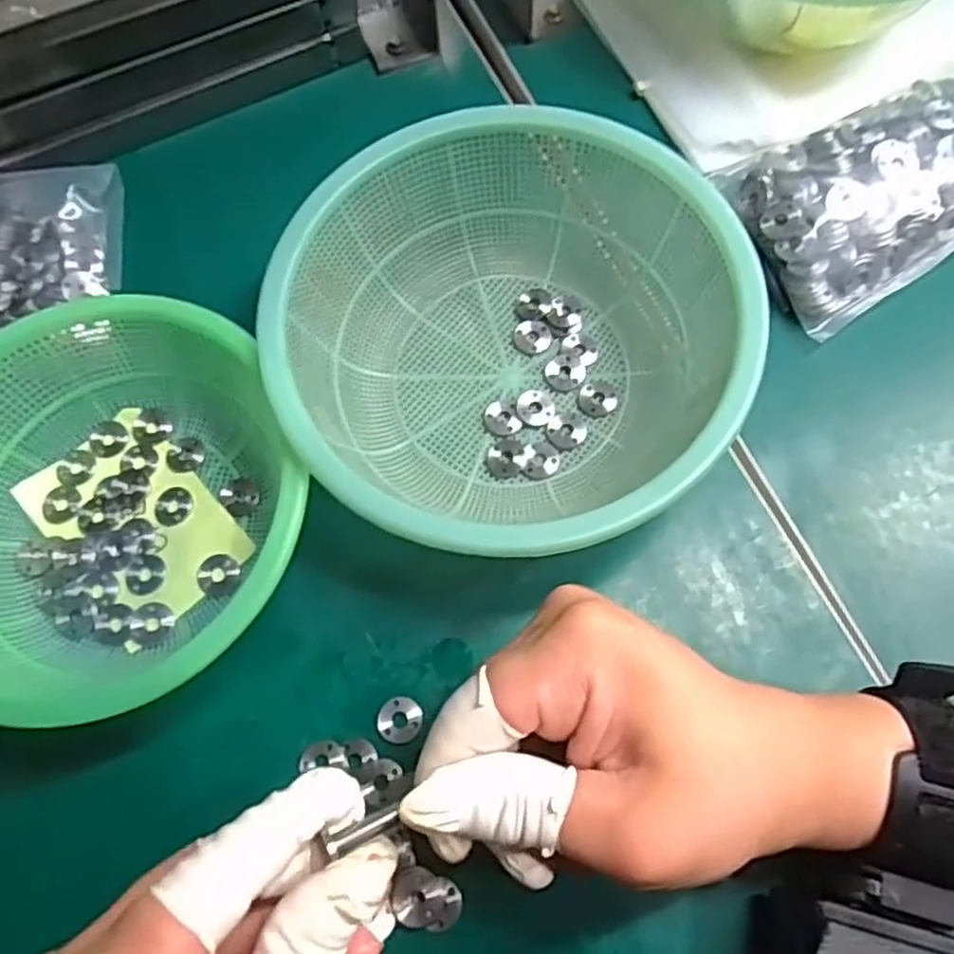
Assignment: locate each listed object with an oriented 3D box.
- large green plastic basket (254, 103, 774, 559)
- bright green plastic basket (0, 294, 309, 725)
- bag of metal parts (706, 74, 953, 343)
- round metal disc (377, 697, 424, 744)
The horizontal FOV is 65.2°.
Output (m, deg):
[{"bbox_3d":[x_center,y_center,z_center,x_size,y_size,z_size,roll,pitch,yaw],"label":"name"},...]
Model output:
[{"bbox_3d":[0.013,-0.054,0.308,0.178,0.067,0.175,0,69,1],"label":"large green plastic basket"},{"bbox_3d":[-0.148,0.012,0.296,0.151,0.047,0.160,0,69,1],"label":"bright green plastic basket"},{"bbox_3d":[0.196,-0.135,0.349,0.142,0.037,0.089,-25,70,-8],"label":"bag of metal parts"},{"bbox_3d":[-0.030,0.094,0.288,0.017,0.004,0.017,0,69,1],"label":"round metal disc"}]

